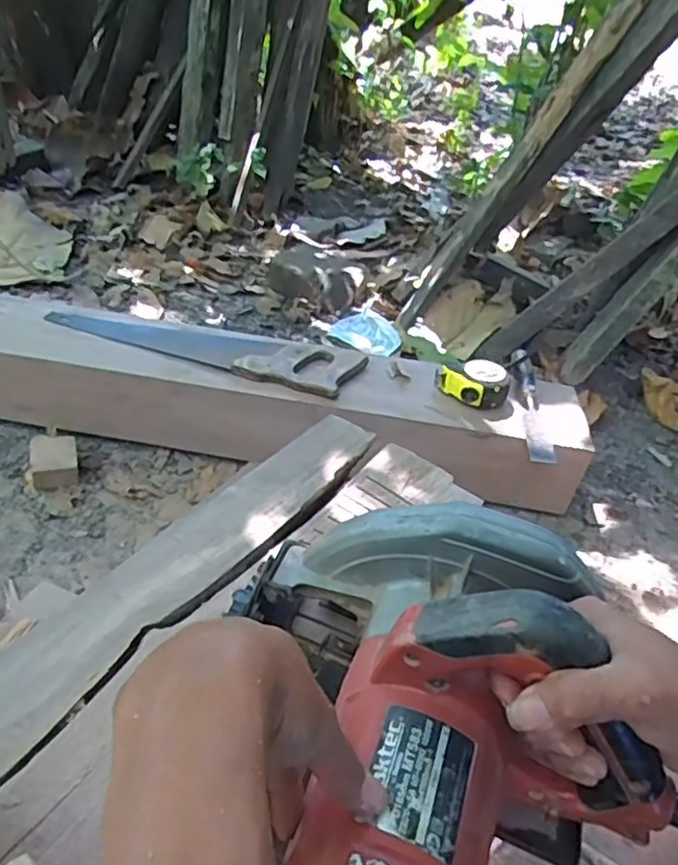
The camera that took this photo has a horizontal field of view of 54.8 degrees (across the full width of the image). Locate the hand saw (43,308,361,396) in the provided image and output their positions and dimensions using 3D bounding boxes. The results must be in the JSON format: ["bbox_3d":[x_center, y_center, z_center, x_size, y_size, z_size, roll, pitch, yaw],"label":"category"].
[{"bbox_3d":[-0.218,-0.150,1.063,0.507,0.029,0.128,15,38,10],"label":"hand saw"}]

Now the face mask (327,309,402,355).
[{"bbox_3d":[0.060,-0.217,1.420,0.162,0.049,0.104,32,45,27],"label":"face mask"}]

